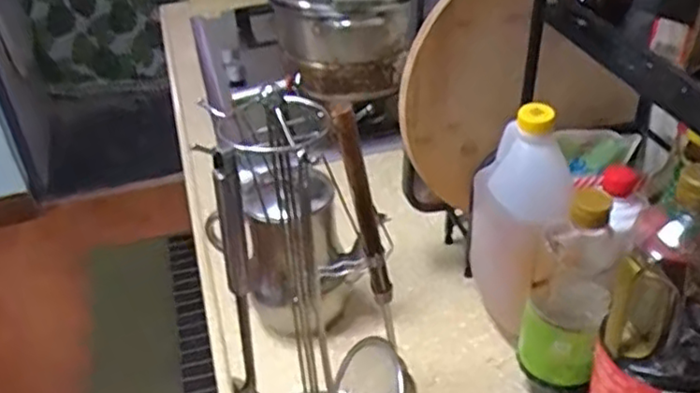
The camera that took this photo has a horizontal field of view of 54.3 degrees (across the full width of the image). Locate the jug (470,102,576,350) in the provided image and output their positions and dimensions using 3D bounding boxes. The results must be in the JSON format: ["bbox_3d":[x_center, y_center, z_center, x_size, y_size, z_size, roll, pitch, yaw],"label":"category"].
[{"bbox_3d":[0.193,0.033,0.735,0.067,0.275,0.153,-12,37,-12],"label":"jug"}]

